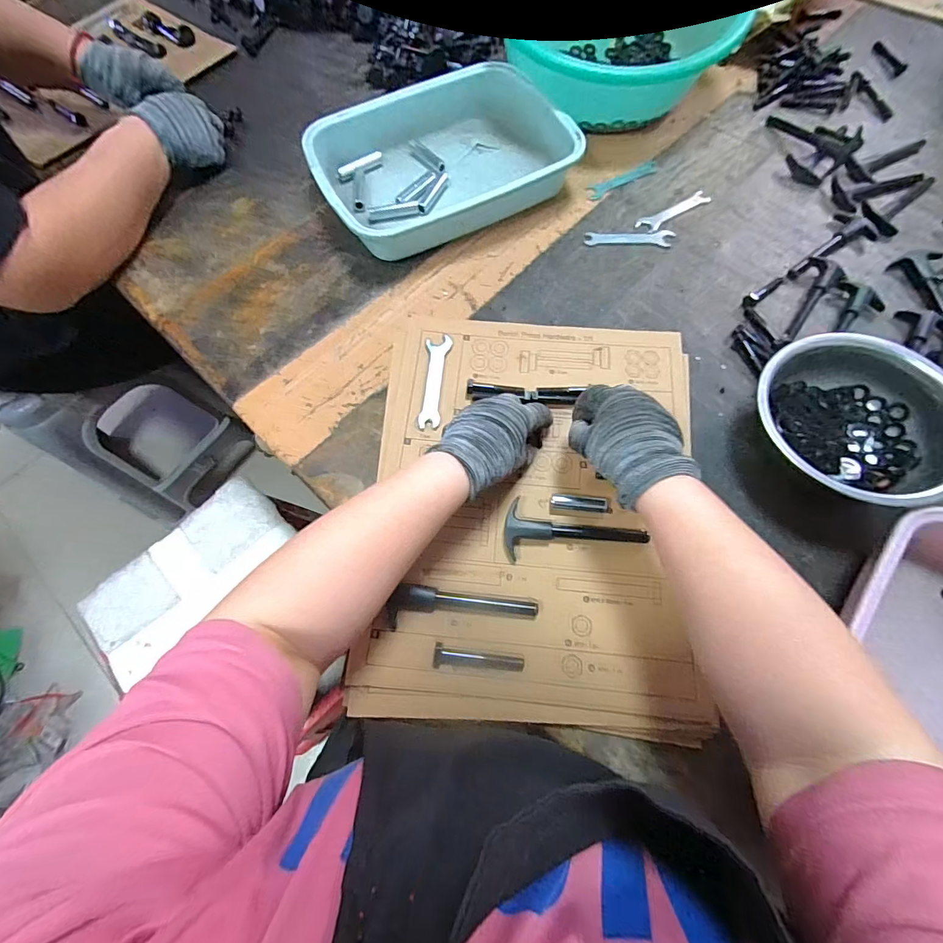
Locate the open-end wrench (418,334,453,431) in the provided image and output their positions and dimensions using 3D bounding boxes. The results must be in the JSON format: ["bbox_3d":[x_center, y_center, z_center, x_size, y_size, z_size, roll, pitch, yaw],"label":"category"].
[{"bbox_3d":[-0.038,-0.097,0.459,0.026,0.005,0.111,3,68,3],"label":"open-end wrench"}]

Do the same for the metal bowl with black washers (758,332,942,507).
[{"bbox_3d":[0.351,-0.044,0.407,0.166,0.074,0.169,-10,68,-2],"label":"metal bowl with black washers"}]

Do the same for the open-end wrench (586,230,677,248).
[{"bbox_3d":[0.200,-0.295,0.547,0.110,0.004,0.022,1,68,2],"label":"open-end wrench"}]

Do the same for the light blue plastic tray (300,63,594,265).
[{"bbox_3d":[-0.047,-0.410,0.568,0.302,0.062,0.234,-26,70,-9],"label":"light blue plastic tray"}]

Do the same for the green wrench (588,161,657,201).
[{"bbox_3d":[0.205,-0.395,0.587,0.117,0.004,0.024,-30,70,-10],"label":"green wrench"}]

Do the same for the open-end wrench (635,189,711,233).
[{"bbox_3d":[0.263,-0.336,0.560,0.112,0.008,0.026,-29,70,-10],"label":"open-end wrench"}]

